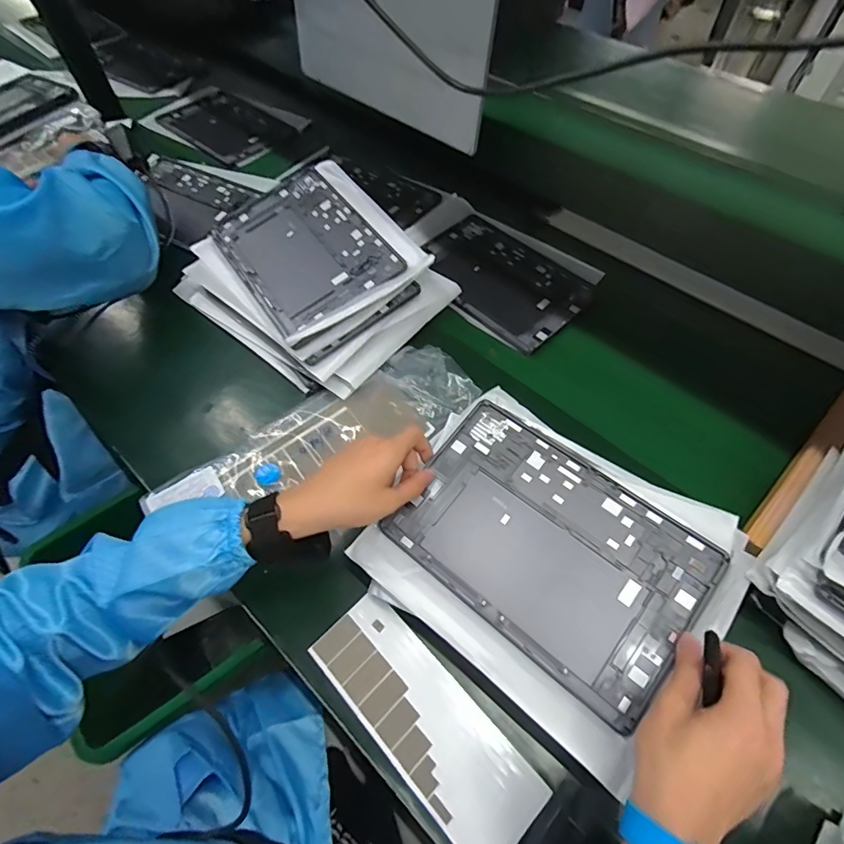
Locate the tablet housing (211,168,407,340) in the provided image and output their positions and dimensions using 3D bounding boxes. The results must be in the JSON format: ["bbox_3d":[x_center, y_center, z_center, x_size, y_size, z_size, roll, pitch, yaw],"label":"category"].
[{"bbox_3d":[-0.154,-0.226,0.613,0.170,0.010,0.253,-36,66,-7],"label":"tablet housing"}]

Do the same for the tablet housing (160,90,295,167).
[{"bbox_3d":[-0.380,-0.577,0.918,0.252,0.014,0.156,35,65,21],"label":"tablet housing"}]

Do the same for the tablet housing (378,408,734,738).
[{"bbox_3d":[0.109,0.106,0.419,0.249,0.008,0.168,35,75,21],"label":"tablet housing"}]

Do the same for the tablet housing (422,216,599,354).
[{"bbox_3d":[0.111,-0.211,0.684,0.242,0.011,0.187,40,62,20],"label":"tablet housing"}]

